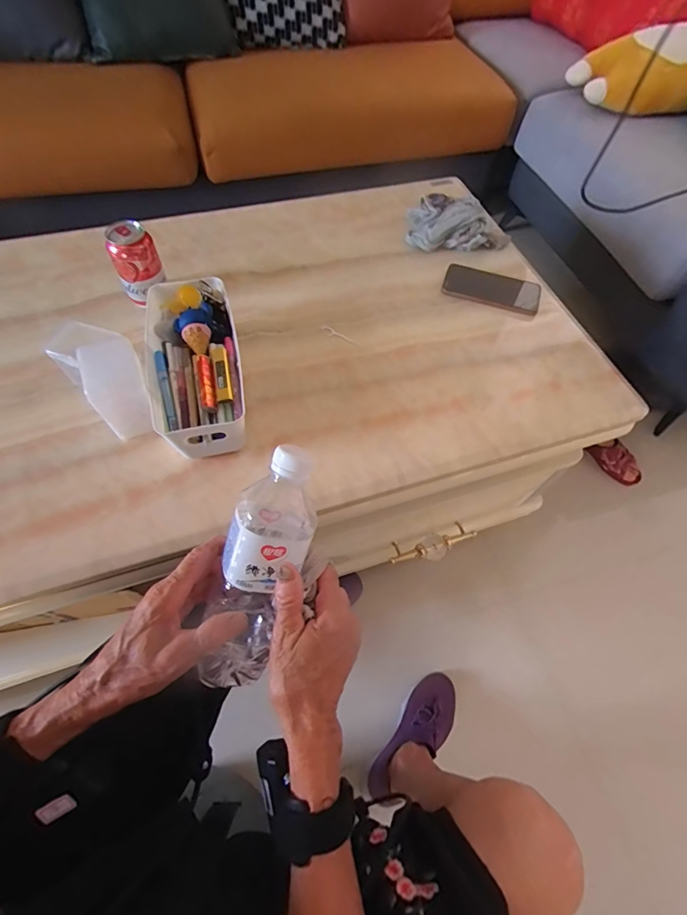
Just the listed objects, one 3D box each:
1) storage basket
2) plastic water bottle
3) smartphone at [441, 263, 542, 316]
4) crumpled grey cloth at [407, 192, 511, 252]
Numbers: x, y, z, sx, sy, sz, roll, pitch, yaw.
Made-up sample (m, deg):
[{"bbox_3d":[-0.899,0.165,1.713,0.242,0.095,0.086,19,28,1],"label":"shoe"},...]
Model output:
[{"bbox_3d":[-0.195,-0.123,0.559,0.109,0.088,0.243,-10,62,-9],"label":"storage basket"},{"bbox_3d":[-0.067,0.091,0.357,0.063,0.073,0.213,19,103,7],"label":"plastic water bottle"},{"bbox_3d":[0.254,-0.288,0.721,0.161,0.009,0.072,16,73,8],"label":"smartphone"},{"bbox_3d":[0.211,-0.439,0.789,0.182,0.060,0.112,-4,61,-5],"label":"crumpled grey cloth"}]

